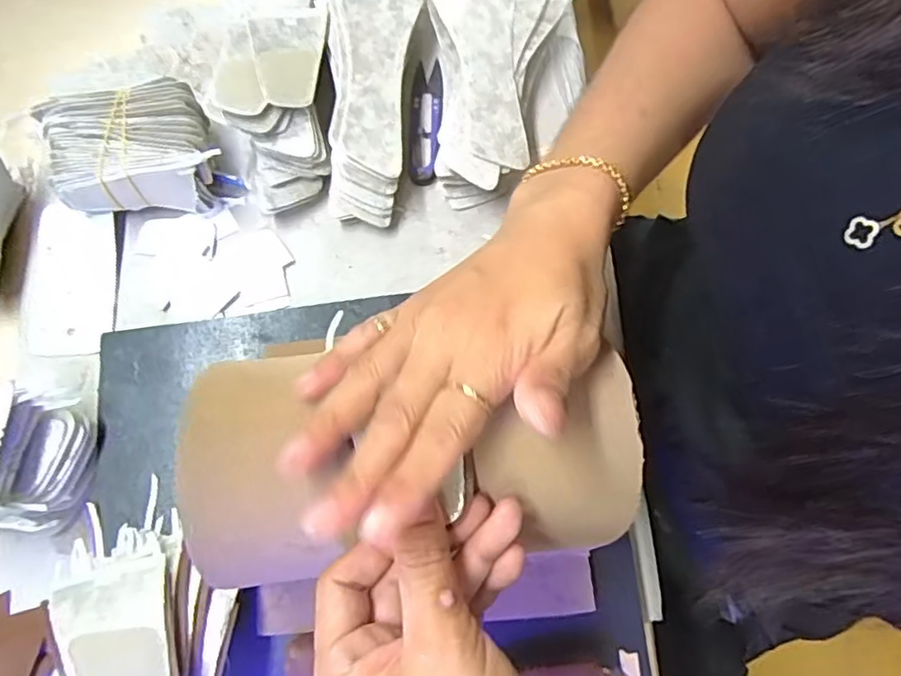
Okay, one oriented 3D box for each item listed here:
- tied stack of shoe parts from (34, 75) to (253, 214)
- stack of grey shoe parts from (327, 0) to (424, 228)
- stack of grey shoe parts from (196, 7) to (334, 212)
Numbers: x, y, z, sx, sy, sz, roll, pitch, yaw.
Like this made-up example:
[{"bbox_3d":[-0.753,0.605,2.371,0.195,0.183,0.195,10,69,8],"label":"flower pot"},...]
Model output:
[{"bbox_3d":[-0.204,-0.121,0.400,0.105,0.057,0.076,-16,77,-6],"label":"tied stack of shoe parts"},{"bbox_3d":[-0.051,-0.168,0.424,0.068,0.044,0.179,-3,76,-3],"label":"stack of grey shoe parts"},{"bbox_3d":[-0.120,-0.163,0.413,0.073,0.057,0.148,-3,76,-3],"label":"stack of grey shoe parts"}]

